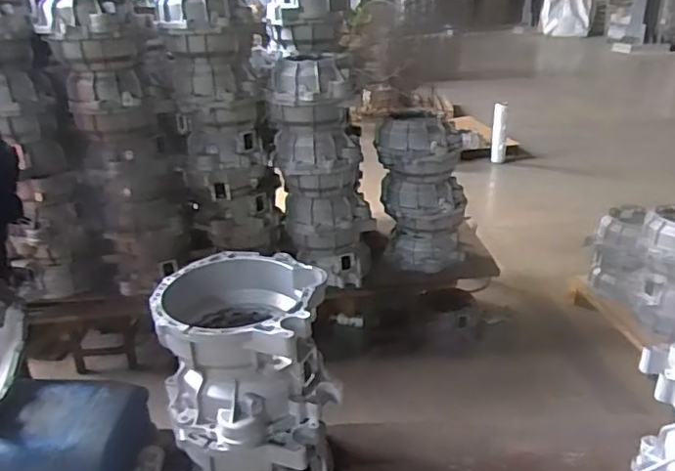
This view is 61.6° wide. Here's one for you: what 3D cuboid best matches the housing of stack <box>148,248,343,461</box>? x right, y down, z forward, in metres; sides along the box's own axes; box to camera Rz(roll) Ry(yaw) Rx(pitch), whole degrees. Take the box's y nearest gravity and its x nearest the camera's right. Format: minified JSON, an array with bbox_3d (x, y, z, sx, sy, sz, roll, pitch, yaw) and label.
[{"bbox_3d":[-0.184,0.246,1.202,0.343,0.298,0.339,2,24,9],"label":"housing of stack"}]

